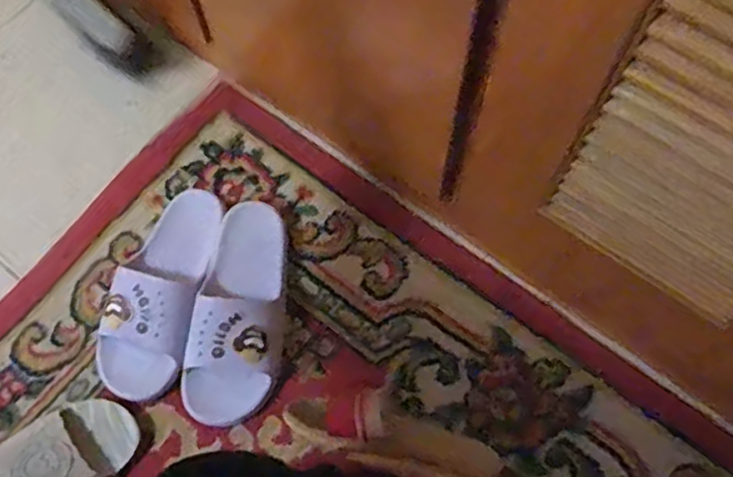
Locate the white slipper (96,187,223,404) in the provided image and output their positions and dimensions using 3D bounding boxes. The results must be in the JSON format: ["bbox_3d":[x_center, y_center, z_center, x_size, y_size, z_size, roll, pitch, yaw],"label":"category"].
[{"bbox_3d":[-0.240,0.056,0.754,0.117,0.076,0.264,12,69,5],"label":"white slipper"}]

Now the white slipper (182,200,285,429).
[{"bbox_3d":[-0.144,0.079,0.737,0.100,0.079,0.256,6,68,3],"label":"white slipper"}]

